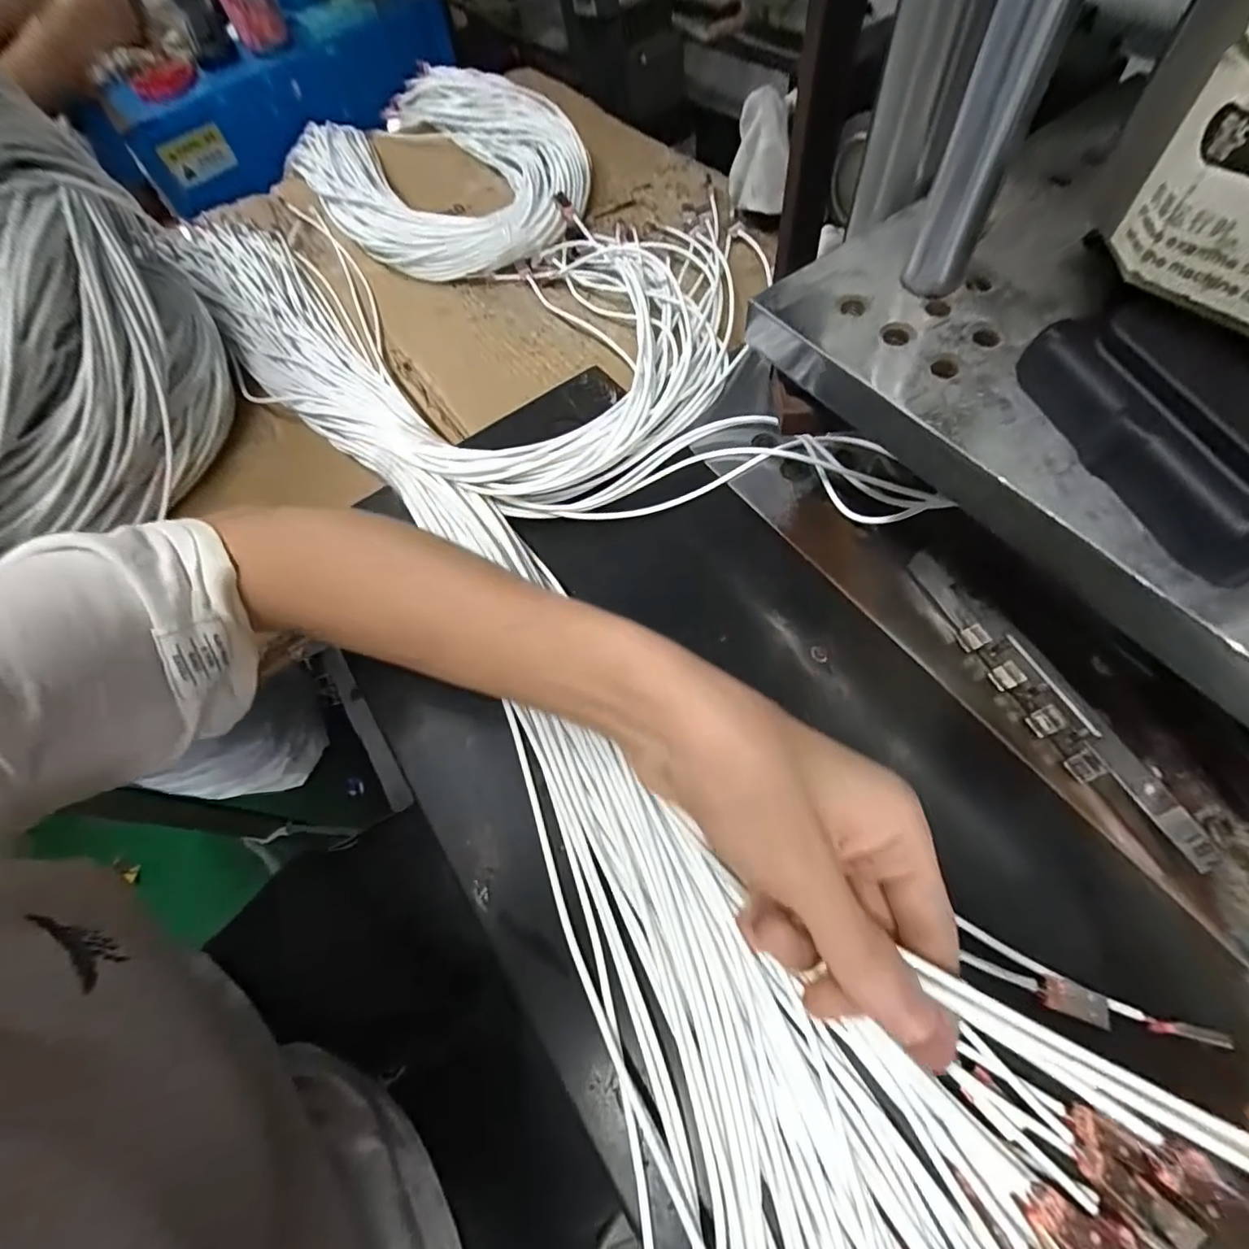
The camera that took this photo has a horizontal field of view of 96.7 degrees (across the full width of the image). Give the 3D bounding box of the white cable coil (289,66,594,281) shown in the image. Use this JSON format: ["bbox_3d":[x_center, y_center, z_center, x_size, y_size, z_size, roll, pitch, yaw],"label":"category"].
[{"bbox_3d":[-0.209,-0.522,0.623,0.267,0.052,0.431,-33,65,-9],"label":"white cable coil"}]

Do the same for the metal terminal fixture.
[{"bbox_3d":[0.198,0.035,0.272,0.017,0.022,0.172,-29,64,-7],"label":"metal terminal fixture"}]

